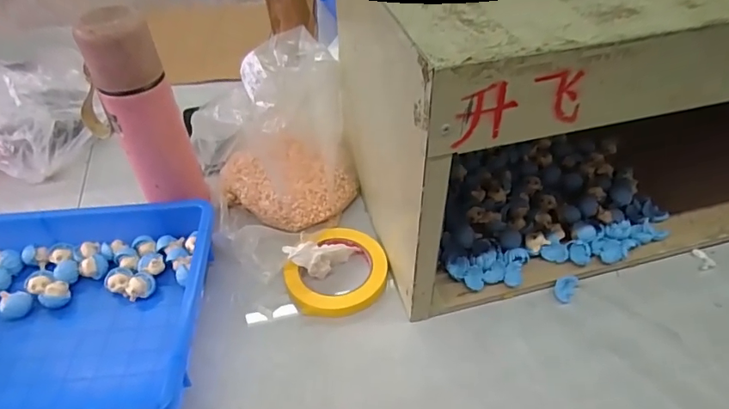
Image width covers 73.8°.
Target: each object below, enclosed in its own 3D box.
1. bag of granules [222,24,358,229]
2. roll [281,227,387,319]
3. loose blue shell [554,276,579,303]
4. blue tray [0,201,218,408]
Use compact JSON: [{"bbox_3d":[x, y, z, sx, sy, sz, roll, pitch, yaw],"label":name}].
[{"bbox_3d":[-0.093,-0.065,0.567,0.166,0.147,0.123,-12,46,-8],"label":"bag of granules"},{"bbox_3d":[-0.032,0.069,0.529,0.108,0.016,0.104,-1,44,1],"label":"roll"},{"bbox_3d":[0.210,0.087,0.508,0.020,0.017,0.027,30,52,29],"label":"loose blue shell"},{"bbox_3d":[-0.341,0.111,0.473,0.365,0.062,0.248,-4,44,-3],"label":"blue tray"}]

